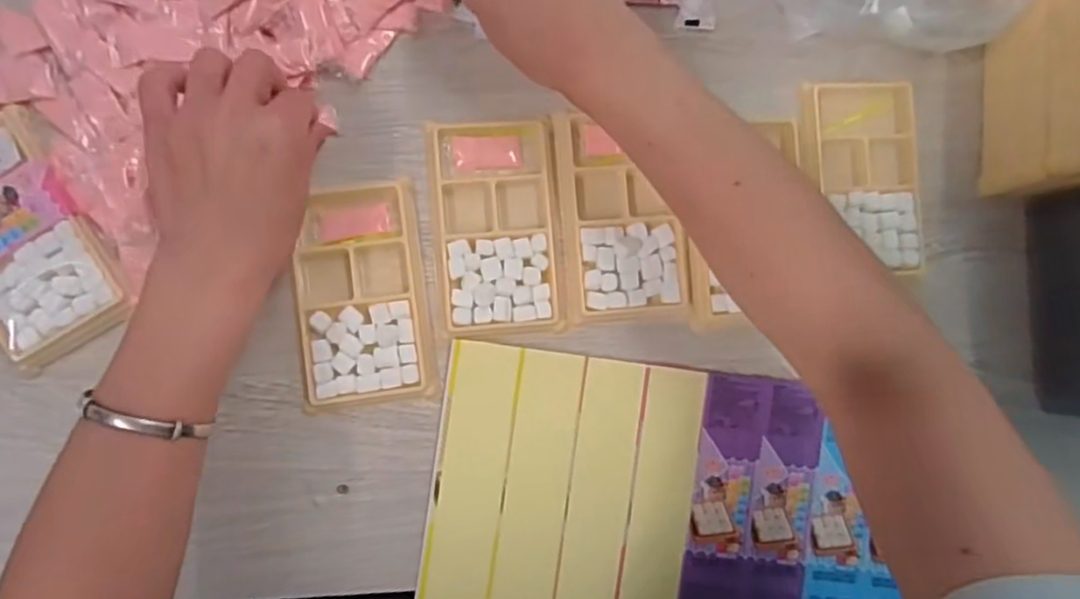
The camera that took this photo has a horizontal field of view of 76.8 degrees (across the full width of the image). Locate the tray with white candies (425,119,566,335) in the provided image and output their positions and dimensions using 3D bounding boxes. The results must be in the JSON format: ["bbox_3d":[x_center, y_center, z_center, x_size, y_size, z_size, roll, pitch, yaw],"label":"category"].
[{"bbox_3d":[-0.025,-0.045,0.420,0.075,0.015,0.130,-4,90,-6],"label":"tray with white candies"}]

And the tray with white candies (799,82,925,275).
[{"bbox_3d":[0.211,-0.081,0.447,0.075,0.020,0.124,-3,90,-6],"label":"tray with white candies"}]

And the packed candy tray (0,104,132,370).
[{"bbox_3d":[-0.294,-0.034,0.384,0.073,0.015,0.133,-30,93,-5],"label":"packed candy tray"}]

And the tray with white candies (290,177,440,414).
[{"bbox_3d":[-0.107,-0.002,0.404,0.076,0.010,0.129,-7,90,-6],"label":"tray with white candies"}]

